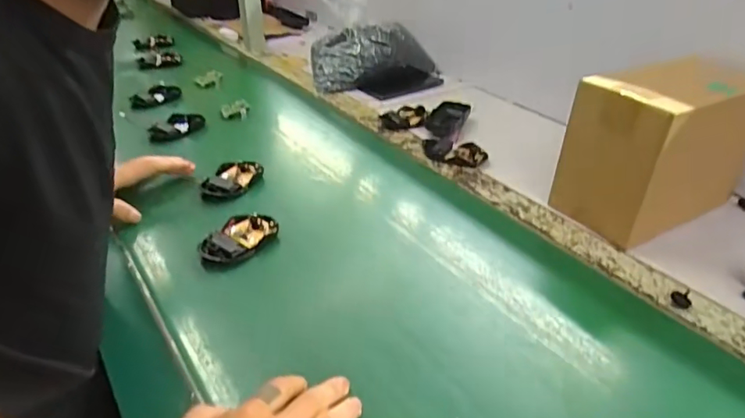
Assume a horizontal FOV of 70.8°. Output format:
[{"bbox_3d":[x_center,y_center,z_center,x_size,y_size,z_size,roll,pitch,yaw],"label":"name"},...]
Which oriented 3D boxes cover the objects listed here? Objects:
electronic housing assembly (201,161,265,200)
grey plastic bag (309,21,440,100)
[{"bbox_3d":[-0.190,-0.040,0.713,0.058,0.022,0.076,8,34,12],"label":"electronic housing assembly"},{"bbox_3d":[0.012,-0.293,1.016,0.250,0.098,0.132,-4,33,-7],"label":"grey plastic bag"}]

